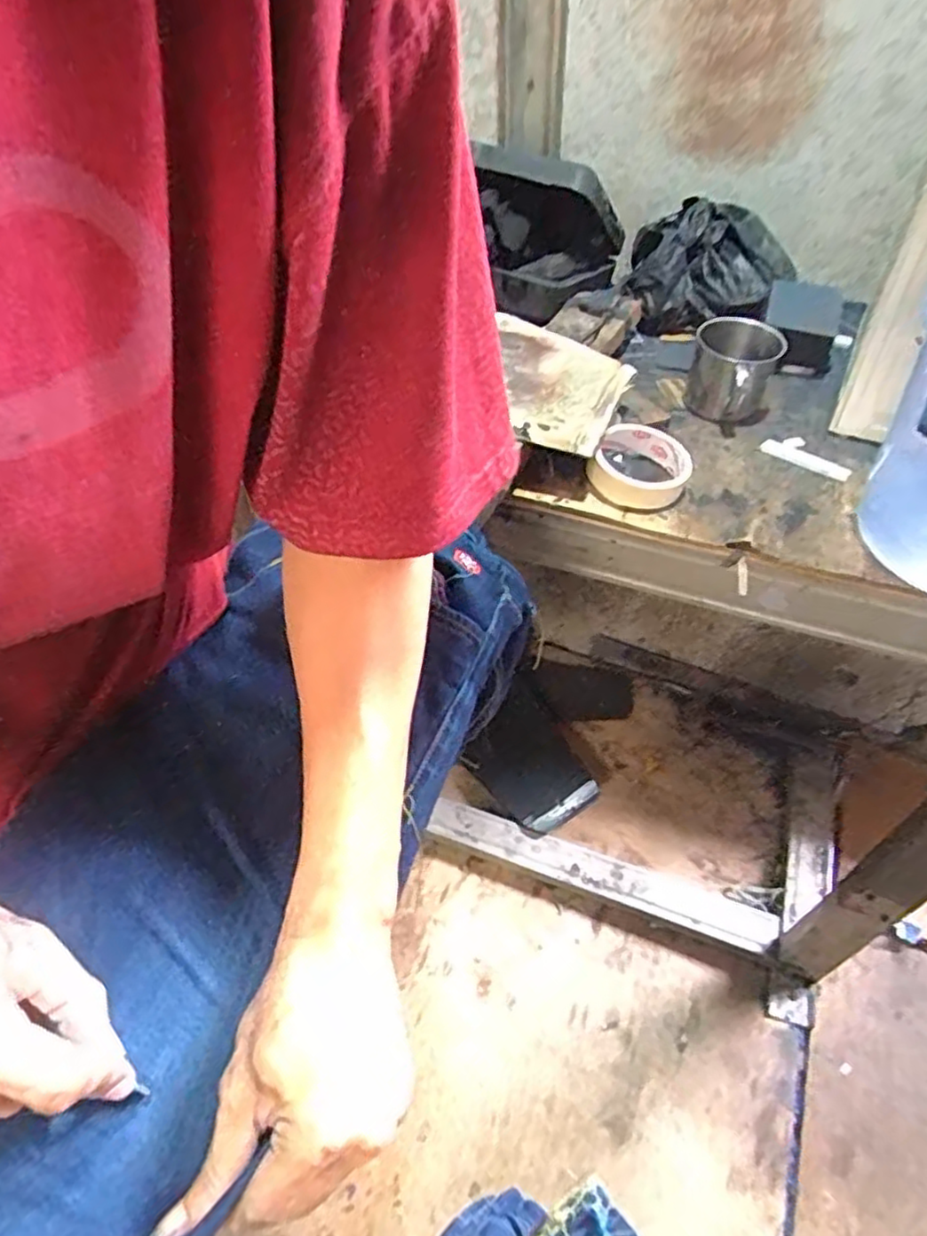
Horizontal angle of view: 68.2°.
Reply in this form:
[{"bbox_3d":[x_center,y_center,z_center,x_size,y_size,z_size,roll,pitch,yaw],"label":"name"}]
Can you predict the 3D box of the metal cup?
[{"bbox_3d":[0.270,-0.239,0.694,0.083,0.088,0.081,14,49,15],"label":"metal cup"}]

